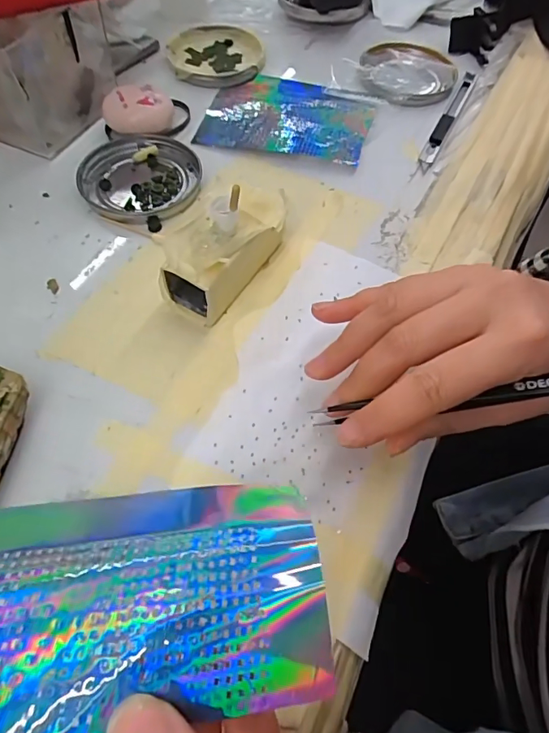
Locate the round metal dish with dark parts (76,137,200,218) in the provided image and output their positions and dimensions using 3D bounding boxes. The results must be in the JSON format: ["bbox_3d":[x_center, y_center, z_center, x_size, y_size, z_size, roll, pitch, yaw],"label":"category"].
[{"bbox_3d":[-0.090,-0.128,0.317,0.077,0.007,0.076,1,59,-2],"label":"round metal dish with dark parts"}]

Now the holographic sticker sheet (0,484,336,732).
[{"bbox_3d":[-0.048,0.065,0.134,0.120,0.029,0.062,-6,60,-6],"label":"holographic sticker sheet"}]

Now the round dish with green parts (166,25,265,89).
[{"bbox_3d":[-0.049,-0.265,0.398,0.077,0.009,0.083,-5,60,-5],"label":"round dish with green parts"}]

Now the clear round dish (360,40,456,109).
[{"bbox_3d":[0.108,-0.243,0.390,0.076,0.010,0.079,1,59,-2],"label":"clear round dish"}]

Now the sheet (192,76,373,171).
[{"bbox_3d":[0.011,-0.194,0.360,0.121,0.007,0.102,14,60,6],"label":"sheet"}]

